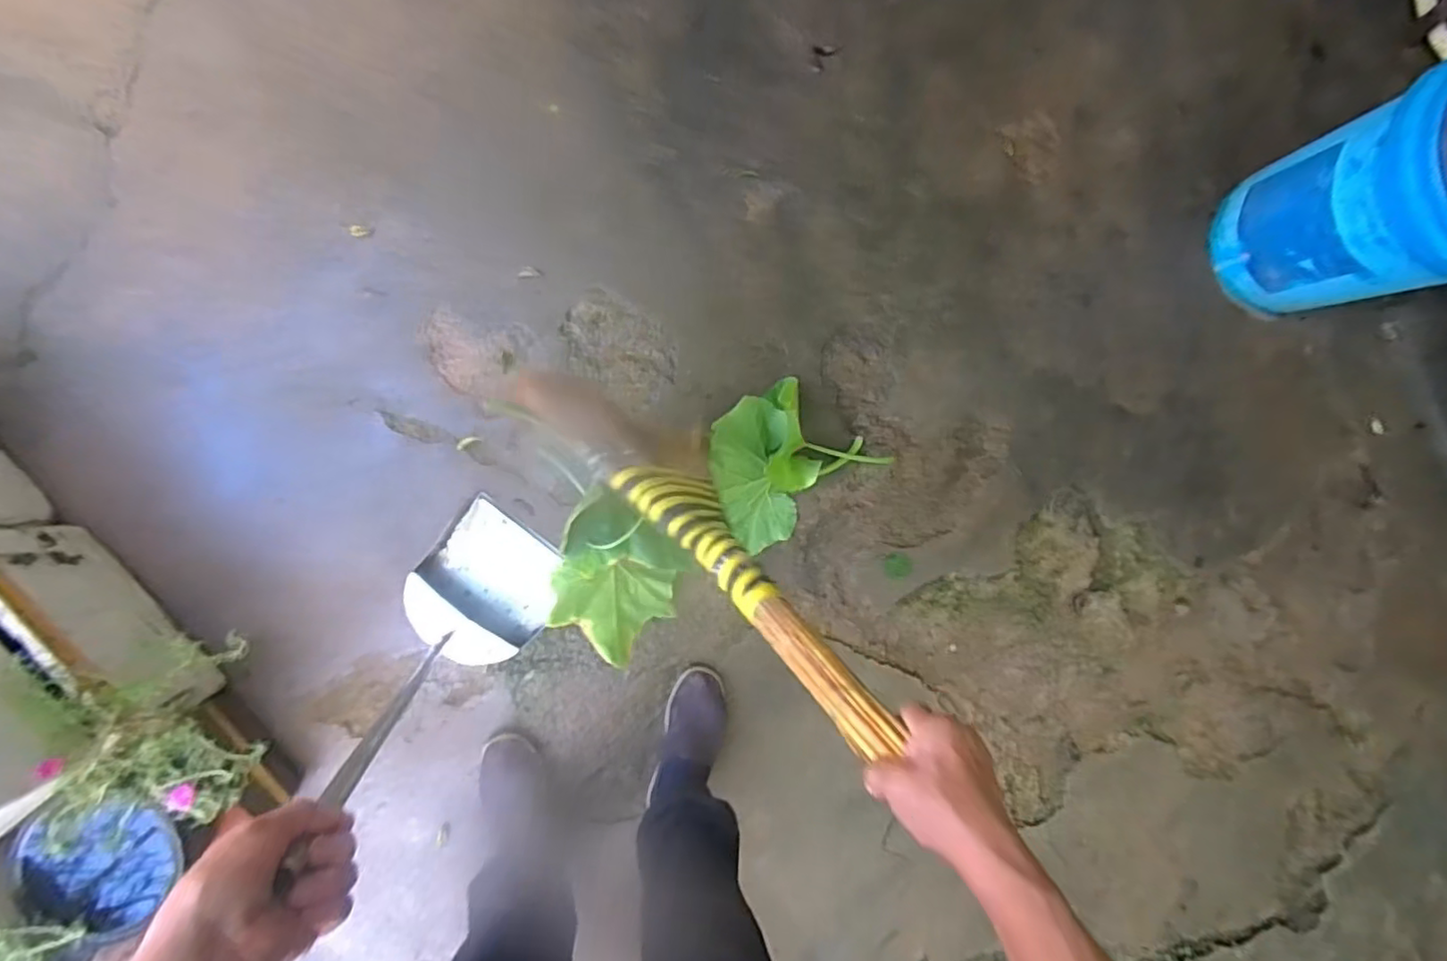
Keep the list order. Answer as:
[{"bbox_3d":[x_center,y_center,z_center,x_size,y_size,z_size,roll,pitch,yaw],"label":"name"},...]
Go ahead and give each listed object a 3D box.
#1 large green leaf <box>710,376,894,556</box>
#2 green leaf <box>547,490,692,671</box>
[{"bbox_3d":[0.110,-0.041,1.105,0.295,0.091,0.239,-38,97,-6],"label":"large green leaf"},{"bbox_3d":[-0.179,0.160,1.081,0.214,0.075,0.247,30,87,-9],"label":"green leaf"}]

